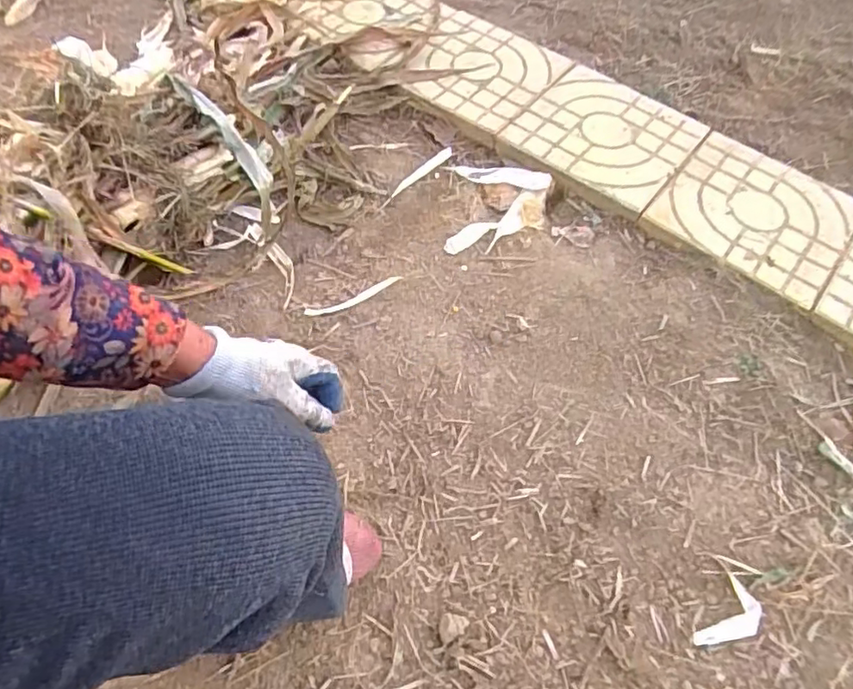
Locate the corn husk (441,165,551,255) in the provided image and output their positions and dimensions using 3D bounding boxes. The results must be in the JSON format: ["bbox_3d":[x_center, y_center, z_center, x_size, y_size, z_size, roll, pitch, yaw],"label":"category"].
[{"bbox_3d":[0.125,-0.237,1.020,0.180,0.021,0.198,2,57,-4],"label":"corn husk"}]

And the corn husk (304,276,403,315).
[{"bbox_3d":[-0.104,-0.070,0.883,0.155,0.007,0.021,-24,62,-19],"label":"corn husk"}]

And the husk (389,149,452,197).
[{"bbox_3d":[-0.011,-0.304,1.054,0.020,0.009,0.166,37,62,18],"label":"husk"}]

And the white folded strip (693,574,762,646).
[{"bbox_3d":[0.347,0.314,0.675,0.050,0.009,0.094,38,62,18],"label":"white folded strip"}]

